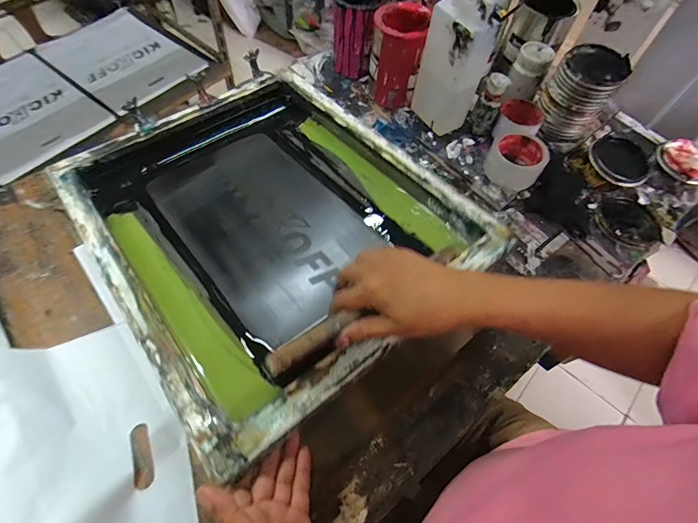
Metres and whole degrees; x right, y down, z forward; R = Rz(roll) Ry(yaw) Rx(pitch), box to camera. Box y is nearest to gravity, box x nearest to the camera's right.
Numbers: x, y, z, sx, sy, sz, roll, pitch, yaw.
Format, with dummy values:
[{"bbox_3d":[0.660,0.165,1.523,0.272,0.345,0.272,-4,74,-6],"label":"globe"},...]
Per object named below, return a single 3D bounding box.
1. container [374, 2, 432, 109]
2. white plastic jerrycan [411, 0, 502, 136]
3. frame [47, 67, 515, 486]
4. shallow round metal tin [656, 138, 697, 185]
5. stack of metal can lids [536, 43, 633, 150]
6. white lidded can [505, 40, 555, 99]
[{"bbox_3d":[0.088,-0.381,0.699,0.090,0.135,0.114,10,61,3],"label":"container"},{"bbox_3d":[0.177,-0.332,0.642,0.064,0.216,0.100,-36,68,-20],"label":"white plastic jerrycan"},{"bbox_3d":[-0.122,-0.074,0.569,0.452,0.052,0.551,-35,62,-19],"label":"frame"},{"bbox_3d":[0.635,-0.189,0.705,0.099,0.018,0.095,1,61,-2],"label":"shallow round metal tin"},{"bbox_3d":[0.410,-0.299,0.673,0.110,0.133,0.111,37,67,15],"label":"stack of metal can lids"},{"bbox_3d":[0.336,-0.361,0.708,0.063,0.071,0.062,0,61,-2],"label":"white lidded can"}]

